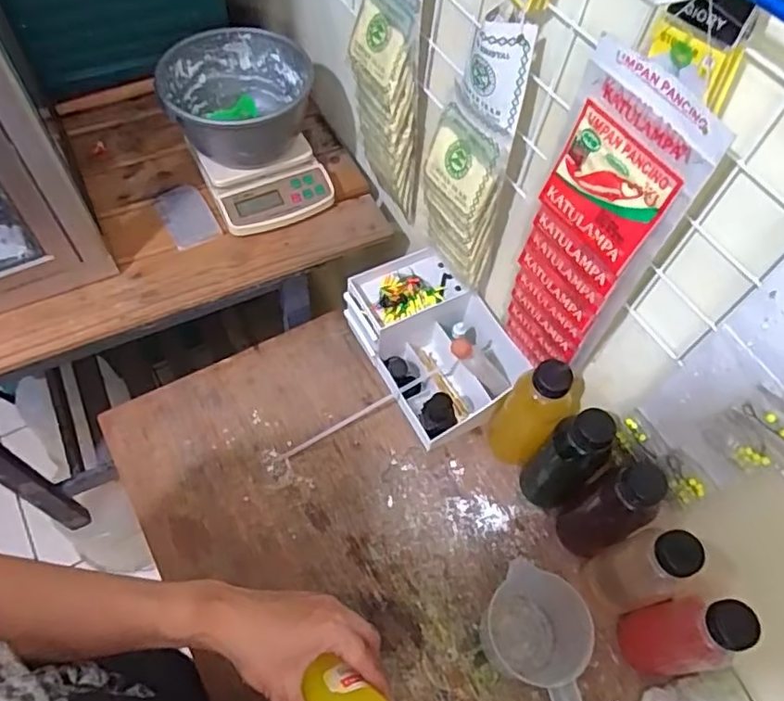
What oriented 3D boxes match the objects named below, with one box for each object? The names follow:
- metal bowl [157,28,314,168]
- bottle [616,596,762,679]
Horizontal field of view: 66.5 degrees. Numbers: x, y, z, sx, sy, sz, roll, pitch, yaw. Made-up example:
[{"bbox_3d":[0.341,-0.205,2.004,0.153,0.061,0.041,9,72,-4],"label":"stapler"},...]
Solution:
[{"bbox_3d":[-0.202,-0.329,0.807,0.188,0.106,0.184,2,59,-4],"label":"metal bowl"},{"bbox_3d":[0.276,0.283,0.587,0.059,0.189,0.063,-3,60,-6],"label":"bottle"}]

